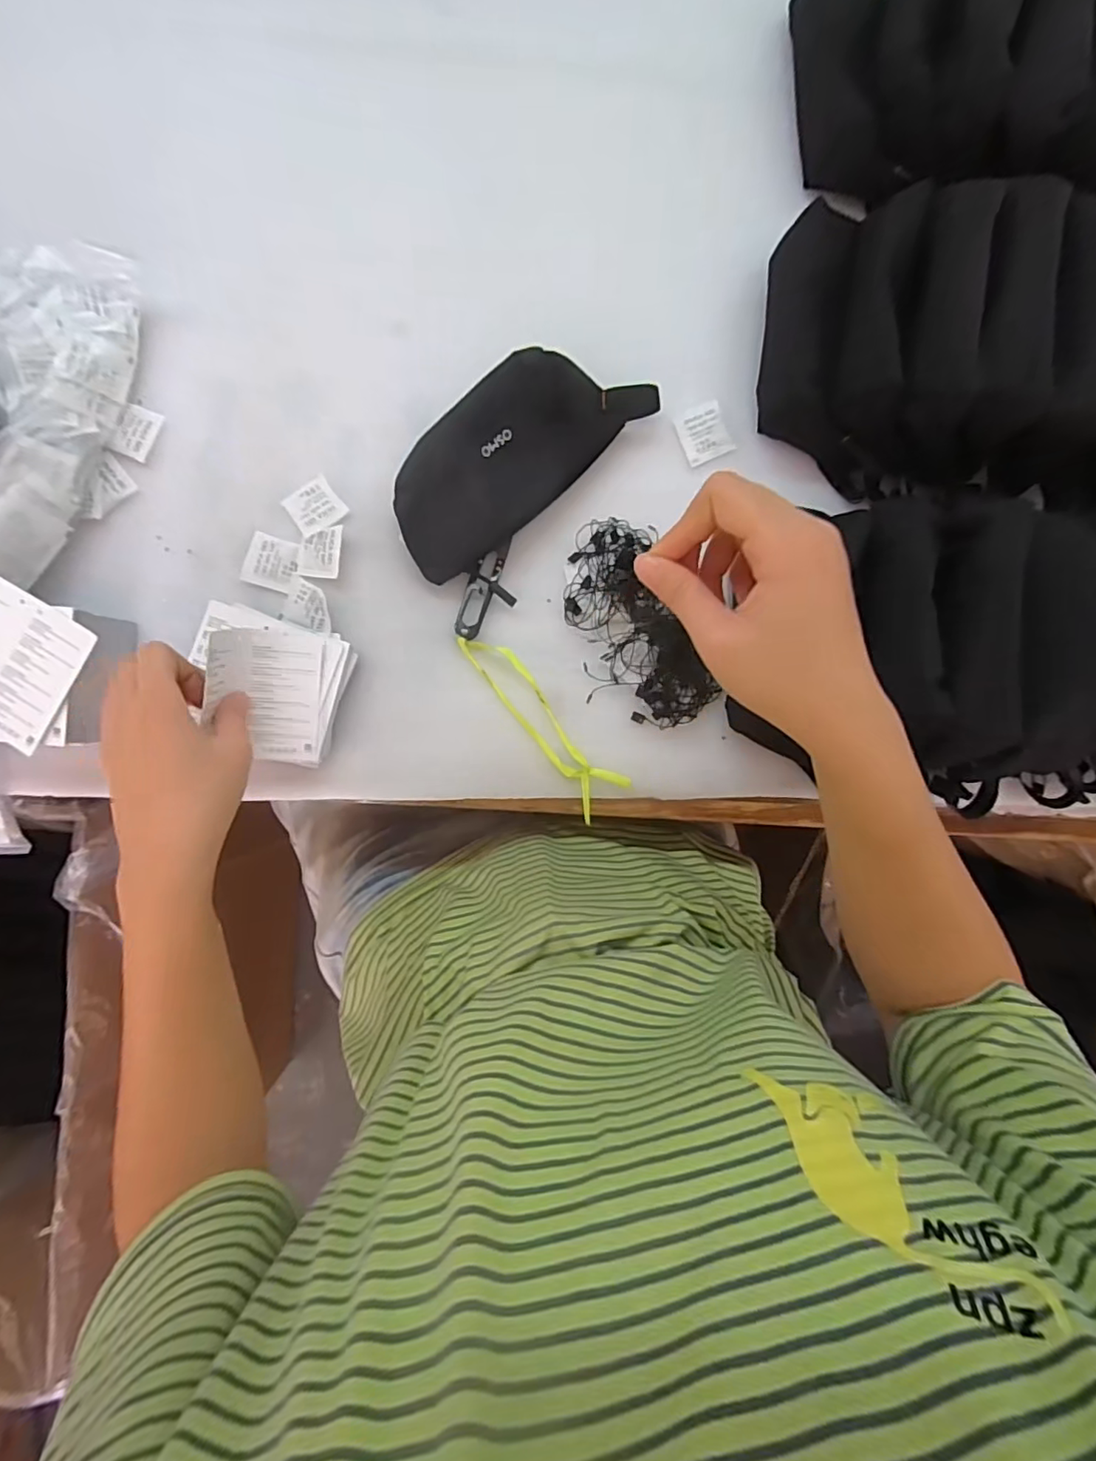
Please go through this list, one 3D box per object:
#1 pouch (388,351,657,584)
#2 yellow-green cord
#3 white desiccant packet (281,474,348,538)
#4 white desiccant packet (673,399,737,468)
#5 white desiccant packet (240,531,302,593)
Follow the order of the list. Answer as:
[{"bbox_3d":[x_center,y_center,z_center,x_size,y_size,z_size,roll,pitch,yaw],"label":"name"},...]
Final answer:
[{"bbox_3d":[-0.026,-0.210,0.418,0.212,0.044,0.082,-42,90,-2],"label":"pouch"},{"bbox_3d":[-0.003,-0.010,0.426,0.041,0.011,0.164,-37,90,-2],"label":"yellow-green cord"},{"bbox_3d":[-0.177,-0.170,0.431,0.038,0.004,0.040,-36,83,-4],"label":"white desiccant packet"},{"bbox_3d":[0.124,-0.236,0.448,0.040,0.004,0.041,-27,90,-2],"label":"white desiccant packet"},{"bbox_3d":[-0.208,-0.128,0.429,0.041,0.004,0.038,15,88,-1],"label":"white desiccant packet"}]

